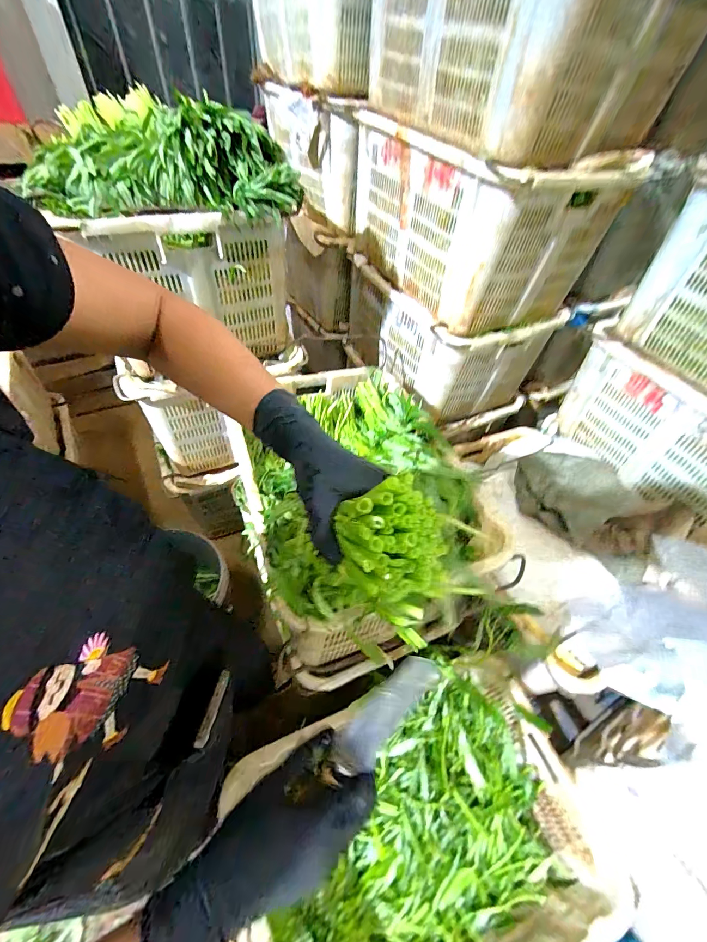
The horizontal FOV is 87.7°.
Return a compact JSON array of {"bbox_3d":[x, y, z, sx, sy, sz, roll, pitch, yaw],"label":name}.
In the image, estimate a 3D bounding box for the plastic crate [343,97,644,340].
[{"bbox_3d":[0.323,-0.714,1.059,0.481,0.355,0.682,-25,57,-24],"label":"plastic crate"}]

